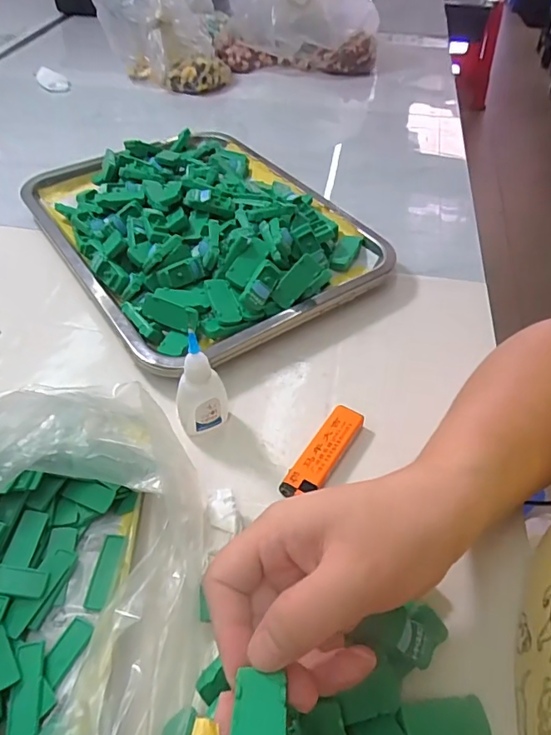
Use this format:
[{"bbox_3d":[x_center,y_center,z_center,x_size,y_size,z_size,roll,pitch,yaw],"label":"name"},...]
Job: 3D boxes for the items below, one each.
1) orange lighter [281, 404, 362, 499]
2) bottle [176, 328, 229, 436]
[{"bbox_3d":[0.033,0.060,0.341,0.024,0.015,0.079,28,51,19],"label":"orange lighter"},{"bbox_3d":[-0.050,0.012,0.334,0.034,0.087,0.023,-5,49,-10],"label":"bottle"}]

